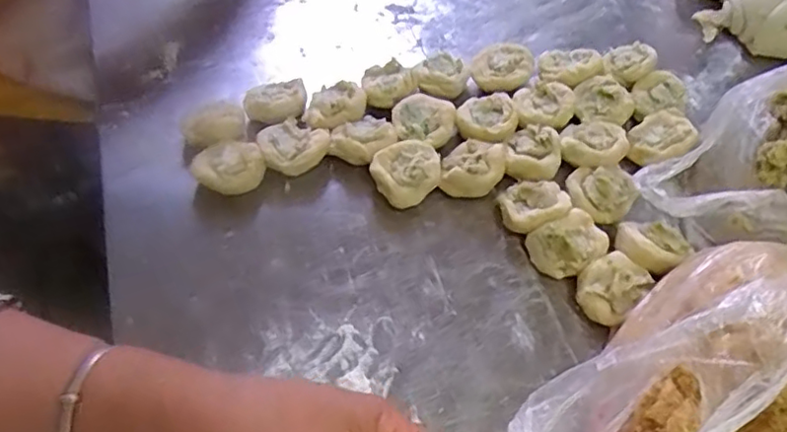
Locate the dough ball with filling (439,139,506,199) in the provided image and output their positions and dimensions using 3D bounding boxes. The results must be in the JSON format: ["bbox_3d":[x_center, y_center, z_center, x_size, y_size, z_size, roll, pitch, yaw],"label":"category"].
[{"bbox_3d":[0.061,-0.036,0.468,0.045,0.033,0.044,1,57,-2],"label":"dough ball with filling"}]

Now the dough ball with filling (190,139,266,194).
[{"bbox_3d":[-0.123,-0.034,0.458,0.050,0.036,0.034,-16,59,-13],"label":"dough ball with filling"}]

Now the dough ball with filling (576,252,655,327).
[{"bbox_3d":[0.151,0.051,0.421,0.051,0.026,0.039,-35,65,-22],"label":"dough ball with filling"}]

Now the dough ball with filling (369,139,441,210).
[{"bbox_3d":[0.009,-0.031,0.461,0.051,0.035,0.043,-5,57,-5],"label":"dough ball with filling"}]

